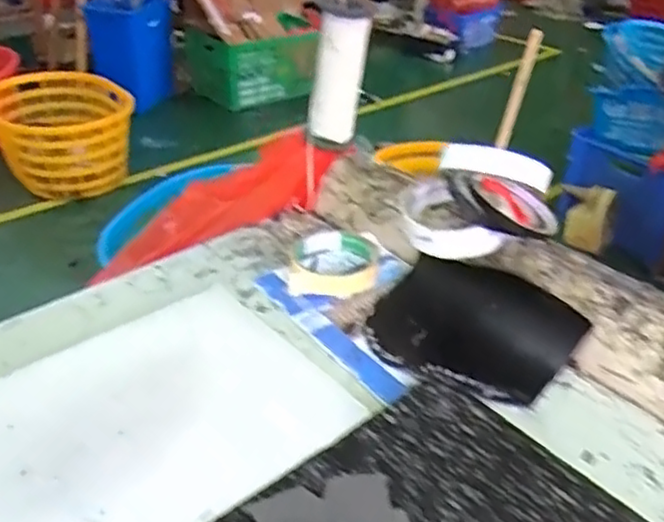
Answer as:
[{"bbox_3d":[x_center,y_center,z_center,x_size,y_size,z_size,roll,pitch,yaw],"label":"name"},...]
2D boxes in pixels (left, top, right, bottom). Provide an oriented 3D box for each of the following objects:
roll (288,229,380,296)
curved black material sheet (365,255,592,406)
[{"bbox_3d":[0.003,-0.001,0.684,0.087,0.023,0.095,2,32,-1],"label":"roll"},{"bbox_3d":[0.115,0.054,0.588,0.169,0.041,0.137,25,39,32],"label":"curved black material sheet"}]

